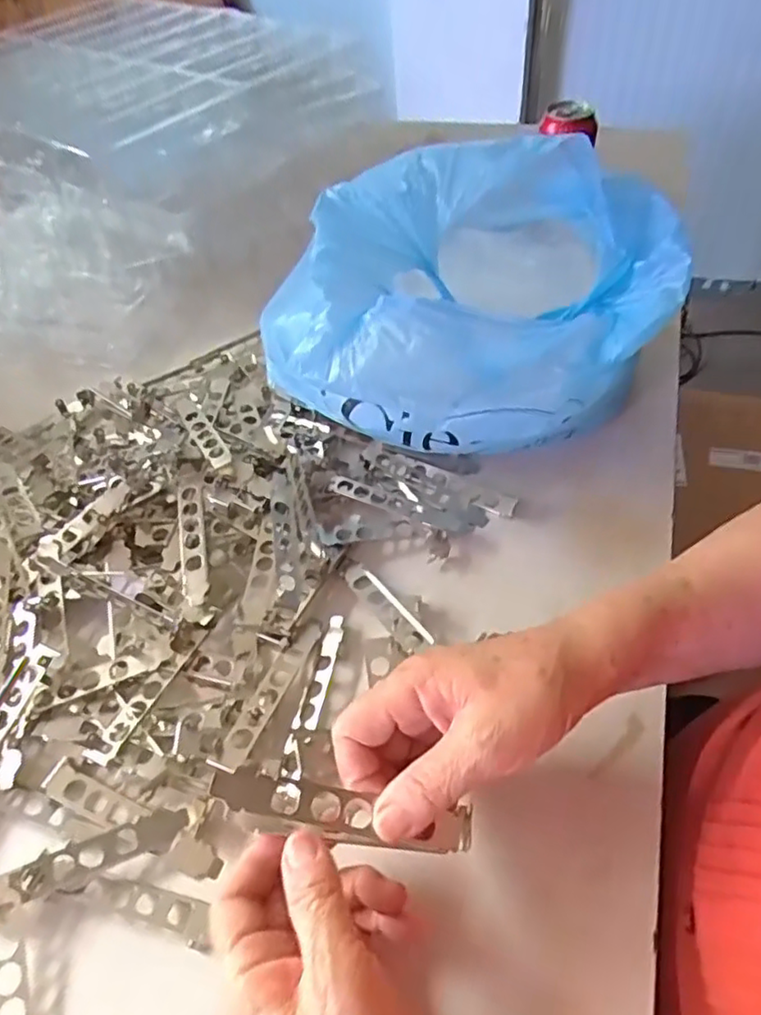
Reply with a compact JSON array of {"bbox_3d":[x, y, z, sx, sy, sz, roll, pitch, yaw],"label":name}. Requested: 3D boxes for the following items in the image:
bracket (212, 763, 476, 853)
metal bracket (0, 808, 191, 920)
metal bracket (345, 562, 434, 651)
[{"bbox_3d":[-0.018,0.144,0.306,0.123,0.007,0.023,12,68,-5],"label":"bracket"},{"bbox_3d":[-0.166,0.195,0.359,0.116,0.009,0.023,-18,51,-10],"label":"metal bracket"},{"bbox_3d":[0.002,0.067,0.460,0.019,0.010,0.090,-30,54,-19],"label":"metal bracket"}]

